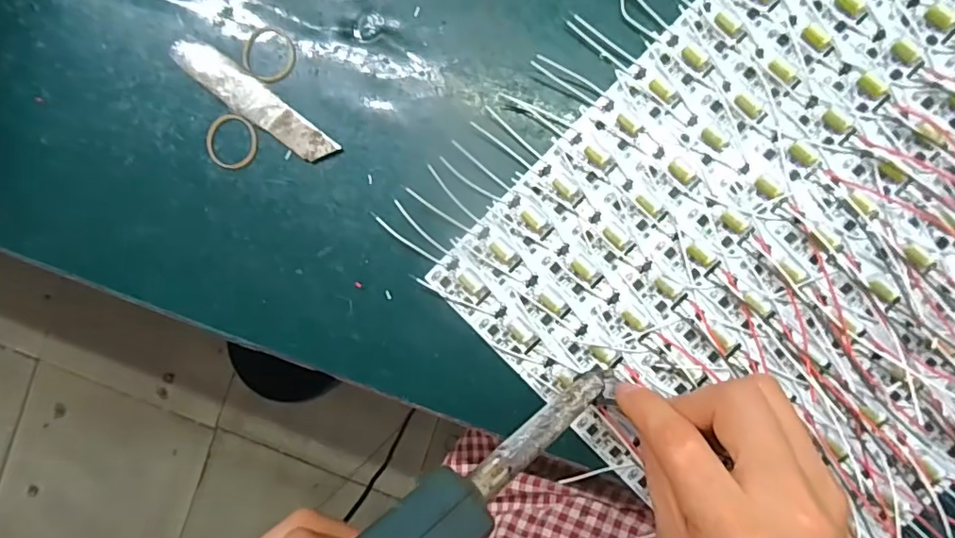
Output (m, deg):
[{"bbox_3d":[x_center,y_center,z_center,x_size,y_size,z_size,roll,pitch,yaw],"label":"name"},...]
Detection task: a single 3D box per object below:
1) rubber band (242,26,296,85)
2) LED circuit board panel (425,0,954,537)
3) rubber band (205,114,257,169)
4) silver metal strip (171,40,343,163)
[{"bbox_3d":[-0.114,-0.116,0.301,0.029,0.006,0.031,0,88,7],"label":"rubber band"},{"bbox_3d":[0.156,-0.014,0.263,0.237,0.009,0.283,44,93,6],"label":"LED circuit board panel"},{"bbox_3d":[-0.135,-0.070,0.302,0.030,0.004,0.029,0,88,7],"label":"rubber band"},{"bbox_3d":[-0.121,-0.091,0.299,0.103,0.009,0.019,37,93,7],"label":"silver metal strip"}]

